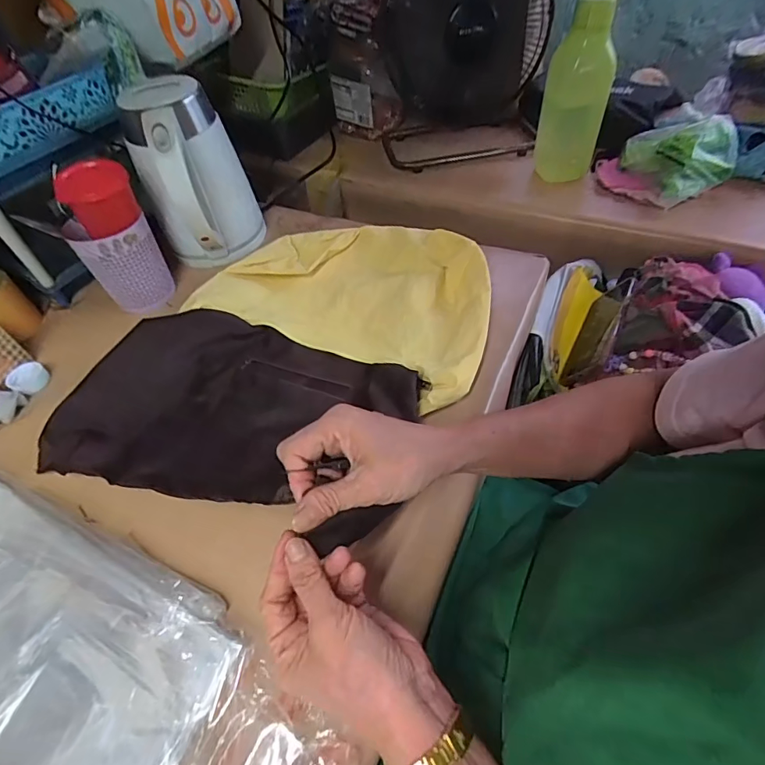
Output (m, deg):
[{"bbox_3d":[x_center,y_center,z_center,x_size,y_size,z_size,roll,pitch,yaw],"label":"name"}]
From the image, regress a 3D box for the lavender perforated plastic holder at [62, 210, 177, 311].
[{"bbox_3d":[-0.339,-0.161,0.601,0.091,0.117,0.084,-34,56,-21],"label":"lavender perforated plastic holder"}]

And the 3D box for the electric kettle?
[{"bbox_3d":[-0.247,-0.267,0.614,0.138,0.205,0.159,-21,52,-12],"label":"electric kettle"}]

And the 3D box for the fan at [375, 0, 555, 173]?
[{"bbox_3d":[0.132,-0.564,0.764,0.264,0.303,0.180,-10,51,-3],"label":"fan"}]

